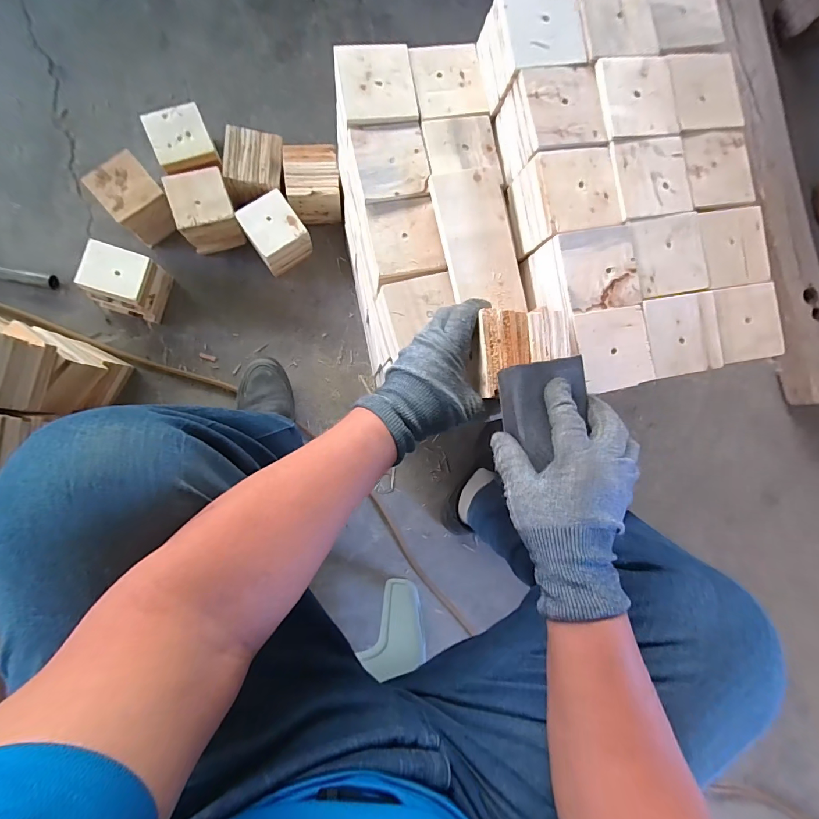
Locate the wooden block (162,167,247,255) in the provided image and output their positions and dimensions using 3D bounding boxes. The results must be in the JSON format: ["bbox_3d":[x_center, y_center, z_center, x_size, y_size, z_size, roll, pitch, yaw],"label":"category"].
[{"bbox_3d":[-0.363,-0.353,0.704,0.097,0.096,0.099,-20,91,-8],"label":"wooden block"}]

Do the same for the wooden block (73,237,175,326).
[{"bbox_3d":[-0.495,-0.219,0.684,0.100,0.103,0.096,17,86,-7],"label":"wooden block"}]

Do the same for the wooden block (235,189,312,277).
[{"bbox_3d":[-0.245,-0.318,0.719,0.096,0.091,0.100,-33,94,-7],"label":"wooden block"}]

